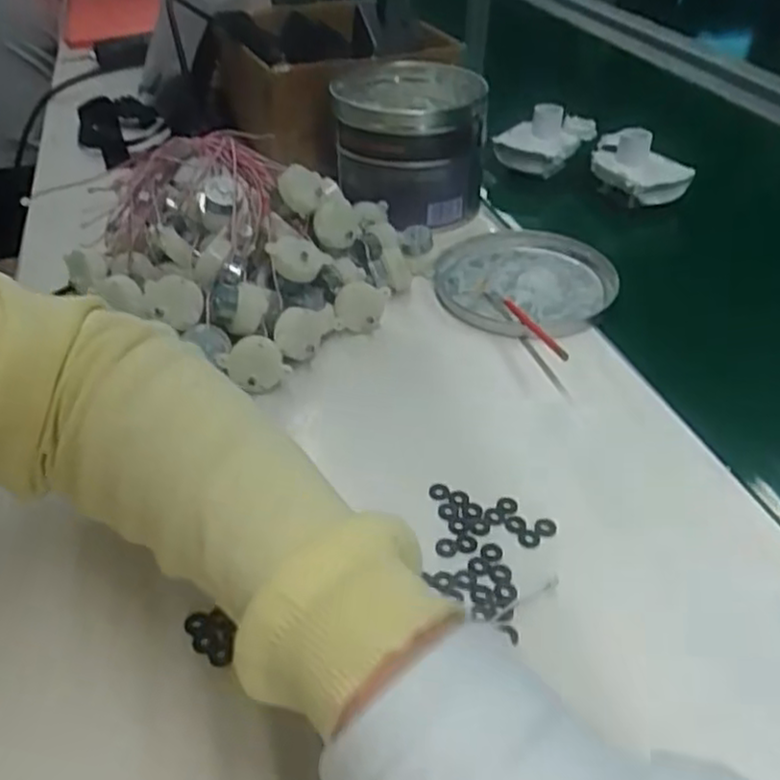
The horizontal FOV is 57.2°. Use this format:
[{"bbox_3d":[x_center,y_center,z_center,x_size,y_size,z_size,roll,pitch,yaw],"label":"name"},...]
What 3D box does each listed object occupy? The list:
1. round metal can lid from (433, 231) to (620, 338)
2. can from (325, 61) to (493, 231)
[{"bbox_3d":[0.104,-0.082,0.542,0.137,0.017,0.125,1,40,0],"label":"round metal can lid"},{"bbox_3d":[0.015,-0.214,0.620,0.124,0.098,0.132,1,40,0],"label":"can"}]

